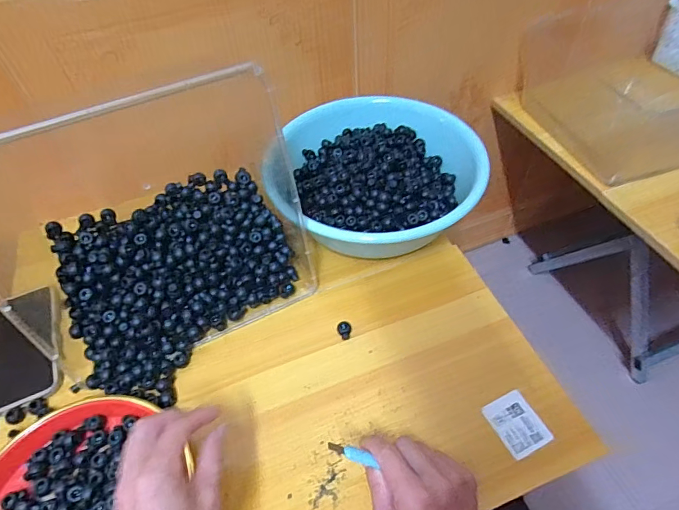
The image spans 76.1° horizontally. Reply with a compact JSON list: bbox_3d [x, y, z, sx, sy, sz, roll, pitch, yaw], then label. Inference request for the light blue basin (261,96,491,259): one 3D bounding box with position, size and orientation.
[{"bbox_3d":[0.058,-0.115,0.639,0.271,0.107,0.248,-2,51,2],"label":"light blue basin"}]

